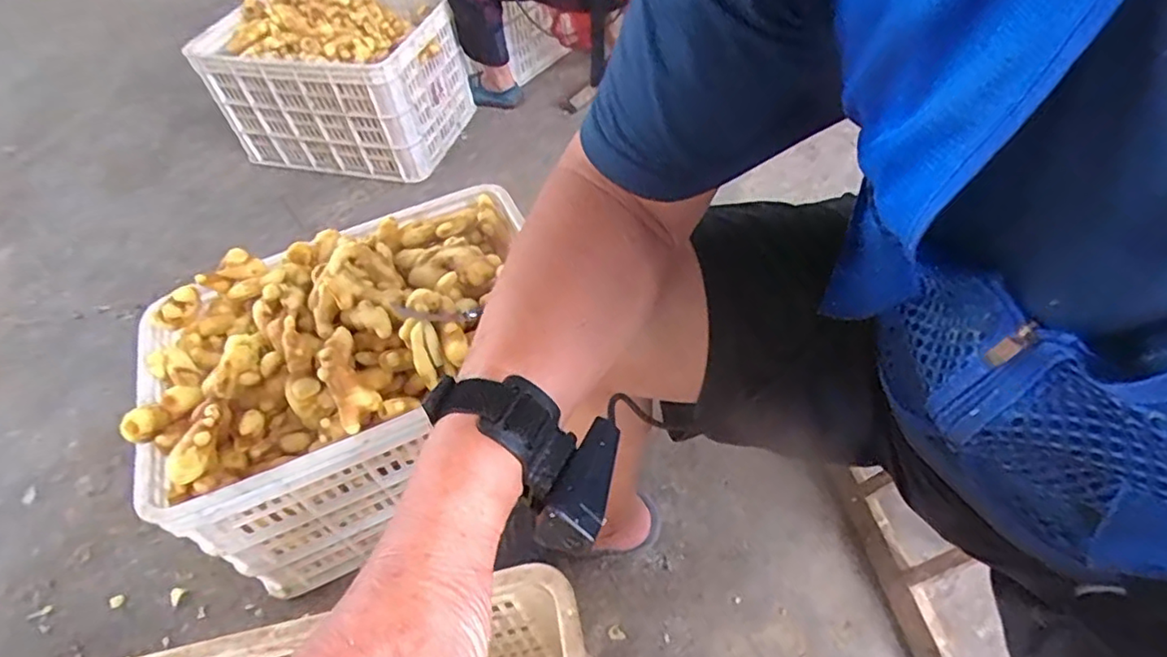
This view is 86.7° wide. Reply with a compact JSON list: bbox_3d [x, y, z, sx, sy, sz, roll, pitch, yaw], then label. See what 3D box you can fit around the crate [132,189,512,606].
[{"bbox_3d":[-0.273,0.069,0.850,0.516,0.320,0.340,-29,53,-17],"label":"crate"}]

